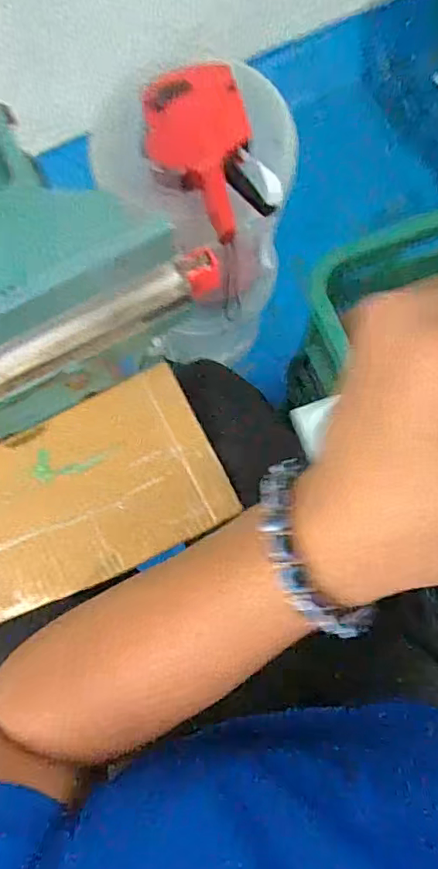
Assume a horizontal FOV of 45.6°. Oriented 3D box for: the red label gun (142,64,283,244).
[{"bbox_3d":[-0.016,-0.336,0.621,0.137,0.040,0.214,-24,77,-4],"label":"red label gun"}]

